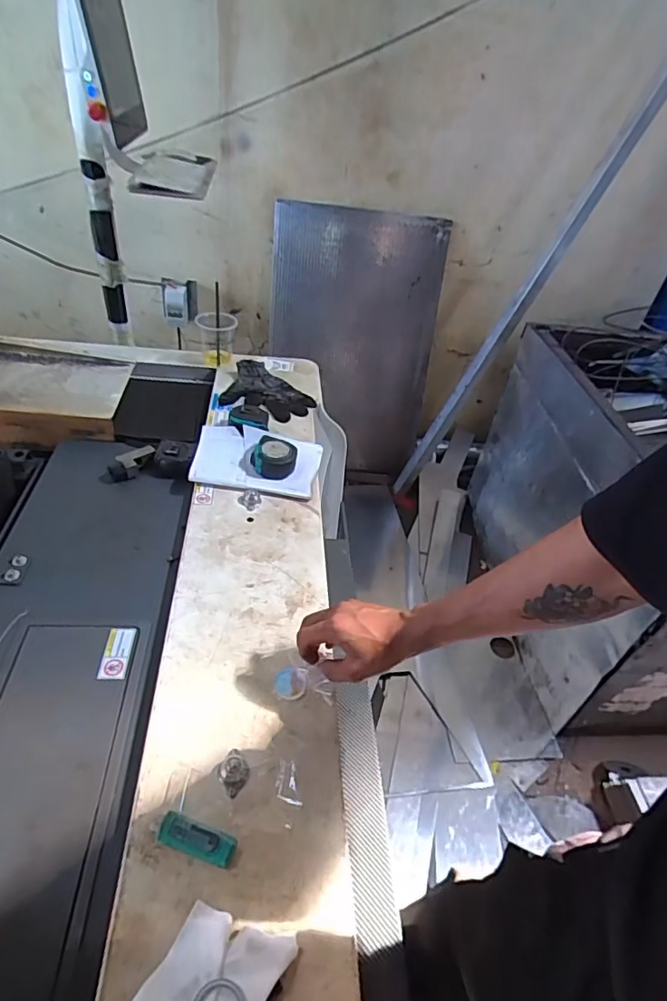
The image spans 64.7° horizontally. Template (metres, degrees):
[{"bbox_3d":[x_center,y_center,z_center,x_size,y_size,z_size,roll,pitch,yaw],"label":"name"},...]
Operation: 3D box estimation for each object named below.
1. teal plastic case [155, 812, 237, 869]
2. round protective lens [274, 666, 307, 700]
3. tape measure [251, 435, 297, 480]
[{"bbox_3d":[-0.126,0.312,0.487,0.071,0.016,0.026,15,40,7],"label":"teal plastic case"},{"bbox_3d":[-0.051,0.214,0.619,0.039,0.004,0.037,5,57,10],"label":"round protective lens"},{"bbox_3d":[-0.102,-0.073,0.910,0.075,0.046,0.077,7,40,-2],"label":"tape measure"}]

